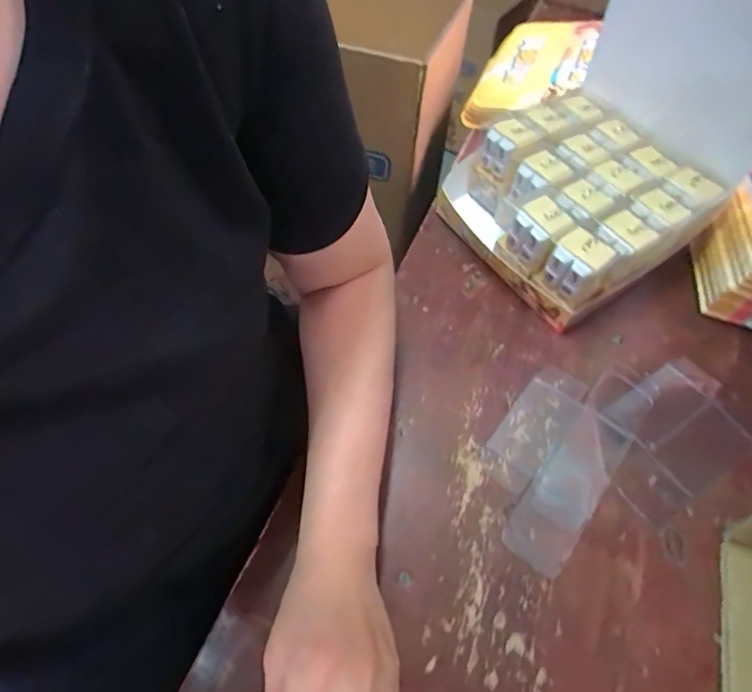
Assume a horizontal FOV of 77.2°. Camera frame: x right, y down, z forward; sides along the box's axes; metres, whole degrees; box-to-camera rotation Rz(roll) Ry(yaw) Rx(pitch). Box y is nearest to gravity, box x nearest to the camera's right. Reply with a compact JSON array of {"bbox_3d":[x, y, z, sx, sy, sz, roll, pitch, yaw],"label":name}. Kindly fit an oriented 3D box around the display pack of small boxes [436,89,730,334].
[{"bbox_3d":[0.198,-0.152,0.496,0.192,0.096,0.232,-26,61,-15],"label":"display pack of small boxes"}]

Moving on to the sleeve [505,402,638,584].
[{"bbox_3d":[0.158,0.116,0.386,0.048,0.007,0.141,34,65,22],"label":"sleeve"}]

